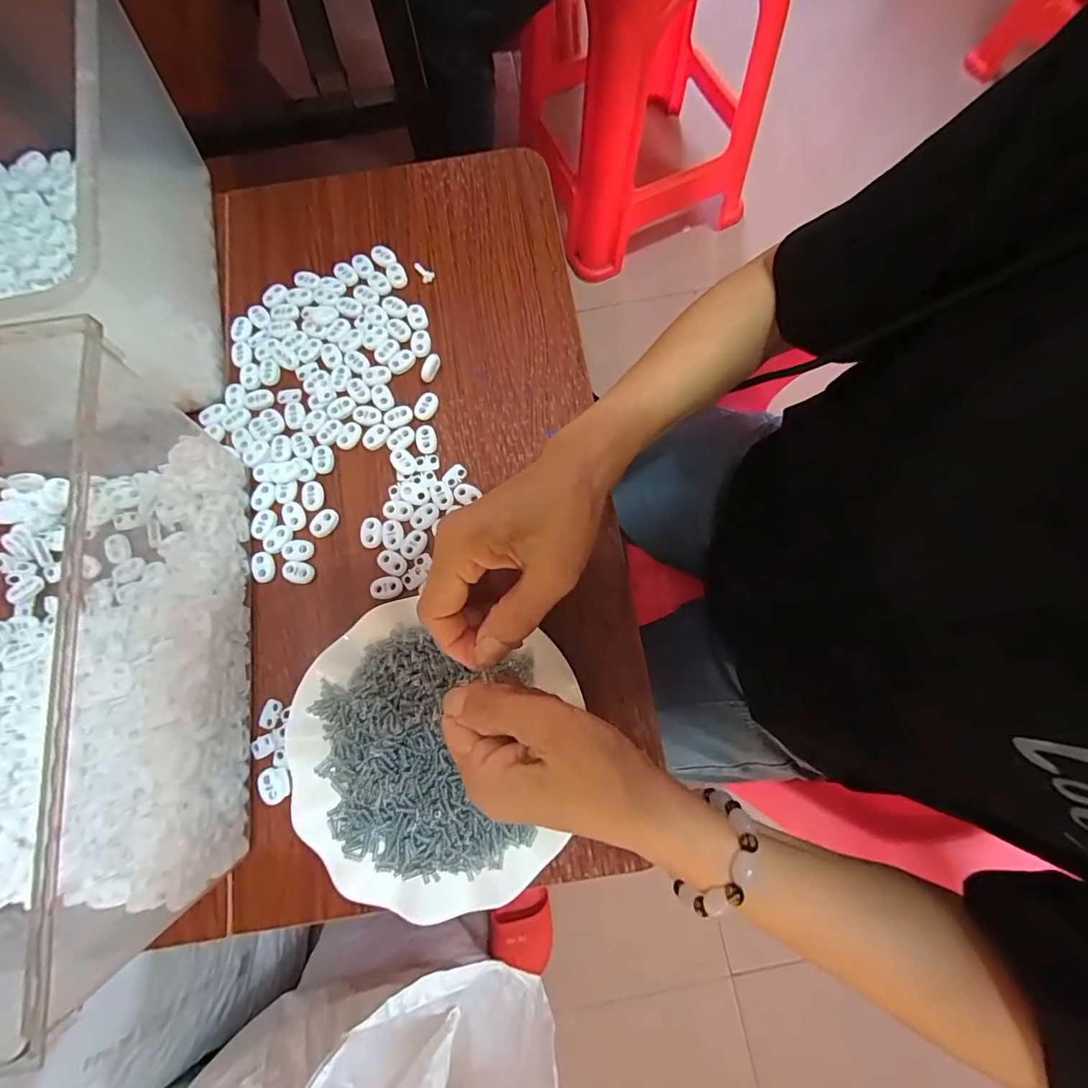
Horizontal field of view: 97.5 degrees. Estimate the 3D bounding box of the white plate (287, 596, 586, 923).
[{"bbox_3d":[-0.074,0.132,0.308,0.170,0.029,0.169,6,77,0],"label":"white plate"}]

